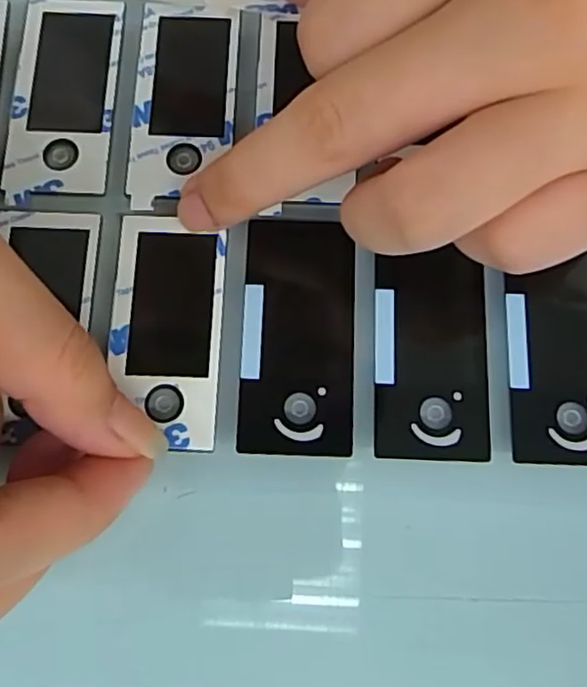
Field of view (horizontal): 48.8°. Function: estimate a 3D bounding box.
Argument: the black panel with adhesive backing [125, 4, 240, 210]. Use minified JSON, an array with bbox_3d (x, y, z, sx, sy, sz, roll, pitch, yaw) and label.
[{"bbox_3d":[-0.030,-0.065,0.175,0.027,0.004,0.059,1,76,0],"label":"black panel with adhesive backing"}]

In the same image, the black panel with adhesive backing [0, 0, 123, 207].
[{"bbox_3d":[-0.062,-0.067,0.174,0.027,0.004,0.060,1,76,0],"label":"black panel with adhesive backing"}]

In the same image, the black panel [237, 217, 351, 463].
[{"bbox_3d":[0.001,-0.003,0.159,0.027,0.004,0.058,2,76,0],"label":"black panel"}]

